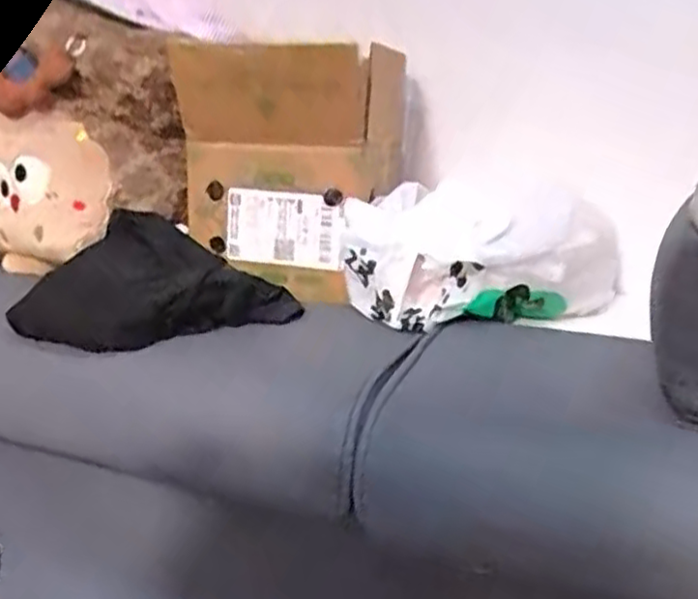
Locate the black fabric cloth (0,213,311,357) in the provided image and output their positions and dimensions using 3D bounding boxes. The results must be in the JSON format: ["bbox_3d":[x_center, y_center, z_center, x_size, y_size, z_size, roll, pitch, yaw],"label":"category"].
[{"bbox_3d":[-0.172,-0.013,0.664,0.218,0.067,0.173,9,21,19],"label":"black fabric cloth"}]

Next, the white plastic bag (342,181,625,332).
[{"bbox_3d":[0.129,-0.045,0.703,0.267,0.110,0.173,7,21,14],"label":"white plastic bag"}]

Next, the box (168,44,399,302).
[{"bbox_3d":[-0.059,-0.145,0.753,0.201,0.235,0.165,9,22,21],"label":"box"}]

